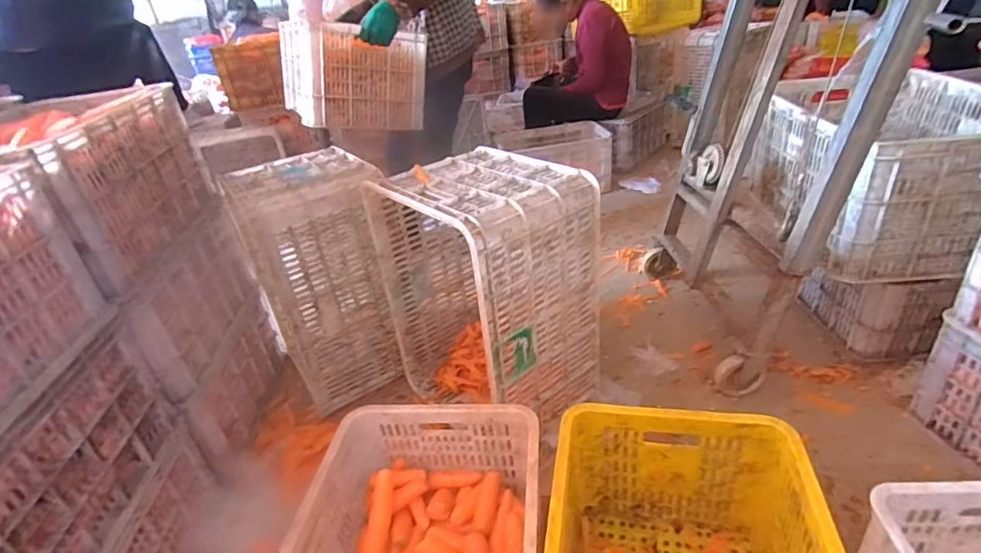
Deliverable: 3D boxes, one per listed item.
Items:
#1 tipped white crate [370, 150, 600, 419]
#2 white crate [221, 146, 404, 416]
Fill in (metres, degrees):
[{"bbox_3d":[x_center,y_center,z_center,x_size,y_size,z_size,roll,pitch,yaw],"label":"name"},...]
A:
[{"bbox_3d":[-0.008,0.054,1.196,0.333,0.602,0.418,-26,36,-29],"label":"tipped white crate"},{"bbox_3d":[-0.429,-0.001,1.352,0.306,0.554,0.327,-22,34,-23],"label":"white crate"}]

